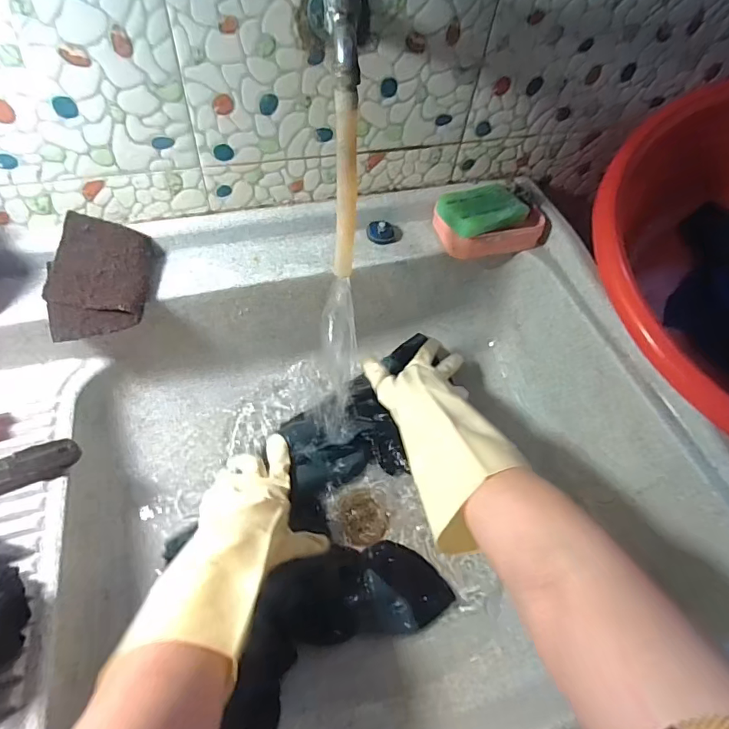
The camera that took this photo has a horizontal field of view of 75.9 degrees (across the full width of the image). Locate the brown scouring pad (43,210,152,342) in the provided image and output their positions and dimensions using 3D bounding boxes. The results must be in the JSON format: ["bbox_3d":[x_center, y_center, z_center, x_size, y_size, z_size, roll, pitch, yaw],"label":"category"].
[{"bbox_3d":[-0.275,-0.090,0.483,0.092,0.026,0.127,-3,79,-12],"label":"brown scouring pad"}]

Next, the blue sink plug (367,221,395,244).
[{"bbox_3d":[0.020,-0.161,0.569,0.033,0.013,0.027,-6,93,-6],"label":"blue sink plug"}]

